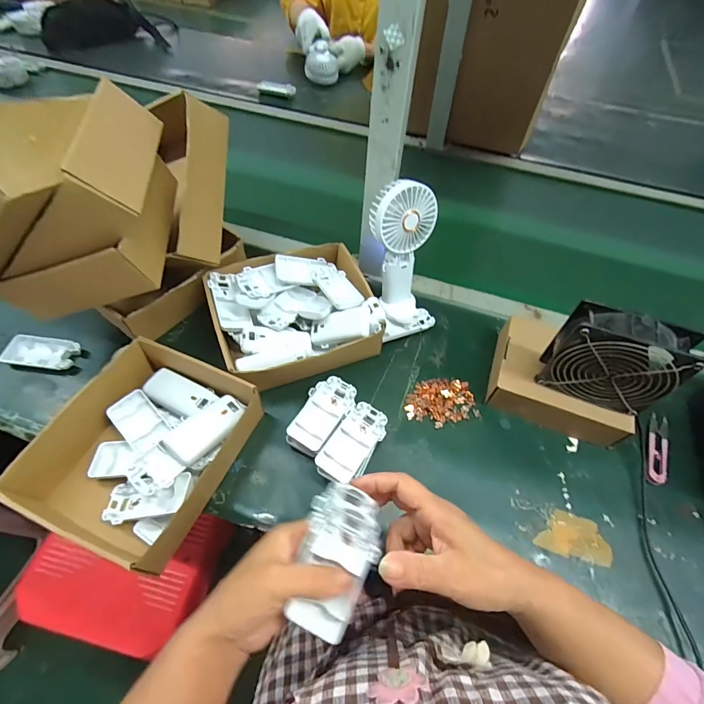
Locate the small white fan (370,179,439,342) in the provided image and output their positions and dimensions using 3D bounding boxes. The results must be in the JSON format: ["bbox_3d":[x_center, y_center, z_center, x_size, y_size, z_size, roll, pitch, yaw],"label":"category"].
[{"bbox_3d":[0.076,-0.120,0.532,0.093,0.186,0.116,-17,59,-14],"label":"small white fan"}]

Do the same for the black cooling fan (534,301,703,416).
[{"bbox_3d":[0.290,0.010,0.430,0.123,0.116,0.049,25,58,13],"label":"black cooling fan"}]

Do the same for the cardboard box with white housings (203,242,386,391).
[{"bbox_3d":[-0.081,-0.052,0.540,0.208,0.072,0.199,-19,60,-15],"label":"cardboard box with white housings"}]

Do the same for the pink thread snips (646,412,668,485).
[{"bbox_3d":[0.394,0.123,0.490,0.026,0.009,0.105,25,59,13],"label":"pink thread snips"}]

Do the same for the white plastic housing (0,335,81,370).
[{"bbox_3d":[-0.432,0.001,0.533,0.099,0.012,0.045,9,56,3],"label":"white plastic housing"}]

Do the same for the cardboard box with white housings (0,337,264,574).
[{"bbox_3d":[-0.231,0.109,0.440,0.184,0.078,0.215,21,58,10],"label":"cardboard box with white housings"}]

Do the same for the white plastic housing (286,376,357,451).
[{"bbox_3d":[-0.038,0.072,0.473,0.057,0.013,0.096,31,60,16],"label":"white plastic housing"}]

